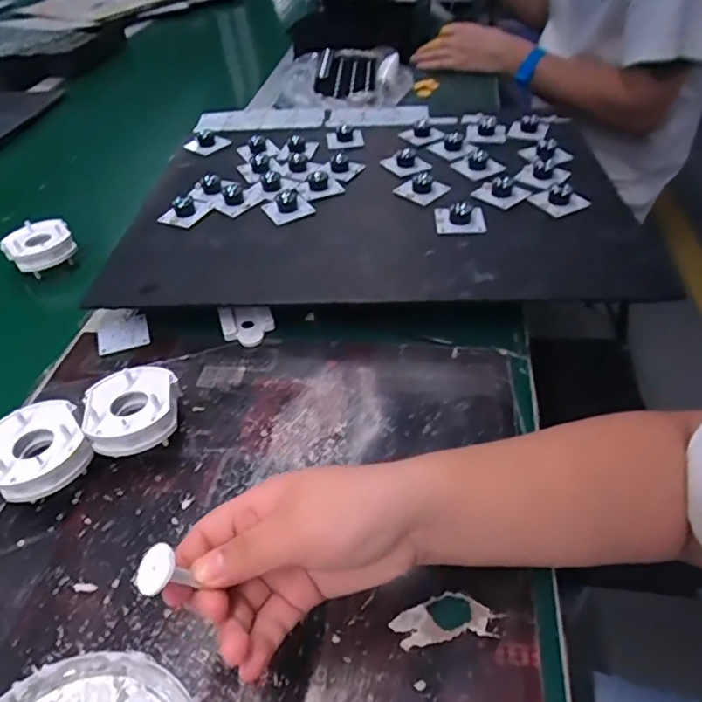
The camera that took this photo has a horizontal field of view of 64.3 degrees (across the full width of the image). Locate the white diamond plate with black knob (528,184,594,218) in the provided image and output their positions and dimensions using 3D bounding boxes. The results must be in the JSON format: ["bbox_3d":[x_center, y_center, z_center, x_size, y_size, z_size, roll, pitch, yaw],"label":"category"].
[{"bbox_3d":[0.199,-0.148,0.534,0.037,0.014,0.039,-21,45,-18],"label":"white diamond plate with black knob"}]

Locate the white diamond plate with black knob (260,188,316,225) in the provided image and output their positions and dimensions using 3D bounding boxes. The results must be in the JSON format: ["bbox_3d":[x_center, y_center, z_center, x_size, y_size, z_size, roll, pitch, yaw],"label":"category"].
[{"bbox_3d":[-0.063,-0.149,0.558,0.042,0.020,0.045,-19,45,-16],"label":"white diamond plate with black knob"}]

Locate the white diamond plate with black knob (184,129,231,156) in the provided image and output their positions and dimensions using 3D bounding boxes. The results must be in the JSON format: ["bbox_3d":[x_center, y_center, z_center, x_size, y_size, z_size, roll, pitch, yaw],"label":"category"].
[{"bbox_3d":[-0.177,-0.260,0.693,0.043,0.019,0.044,28,51,30],"label":"white diamond plate with black knob"}]

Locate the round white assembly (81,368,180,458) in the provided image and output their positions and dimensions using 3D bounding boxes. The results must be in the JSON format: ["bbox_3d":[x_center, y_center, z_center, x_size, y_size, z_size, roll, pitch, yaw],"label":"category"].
[{"bbox_3d":[-0.153,0.046,0.398,0.061,0.038,0.067,-2,42,2],"label":"round white assembly"}]

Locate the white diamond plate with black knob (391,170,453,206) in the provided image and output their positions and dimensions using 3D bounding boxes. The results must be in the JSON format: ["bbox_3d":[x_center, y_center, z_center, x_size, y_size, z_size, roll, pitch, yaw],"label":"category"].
[{"bbox_3d":[0.076,-0.169,0.570,0.044,0.019,0.043,-2,42,2],"label":"white diamond plate with black knob"}]

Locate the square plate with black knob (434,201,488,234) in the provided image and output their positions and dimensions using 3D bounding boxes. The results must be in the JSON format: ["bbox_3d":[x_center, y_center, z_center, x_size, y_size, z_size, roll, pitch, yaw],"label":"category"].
[{"bbox_3d":[0.103,-0.126,0.524,0.044,0.017,0.043,-2,42,2],"label":"square plate with black knob"}]

